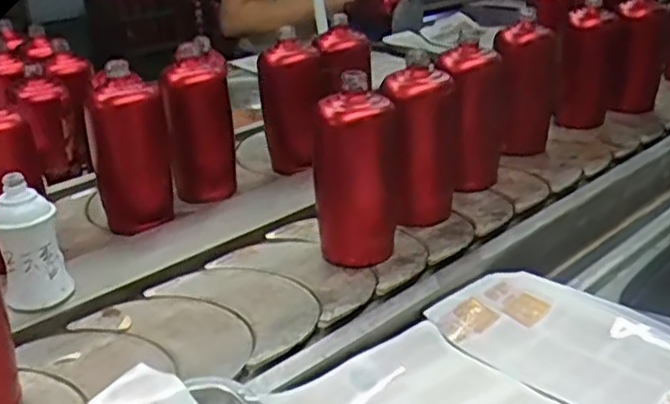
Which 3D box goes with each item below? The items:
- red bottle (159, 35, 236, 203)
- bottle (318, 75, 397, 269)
[{"bbox_3d":[-0.178,-0.099,0.944,0.085,0.174,0.086,-9,27,-14],"label":"red bottle"},{"bbox_3d":[0.024,-0.036,0.754,0.079,0.179,0.067,0,26,4],"label":"bottle"}]

